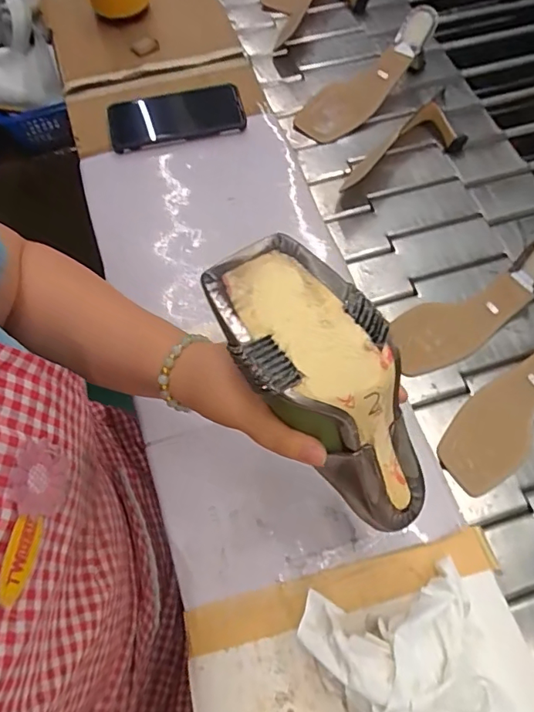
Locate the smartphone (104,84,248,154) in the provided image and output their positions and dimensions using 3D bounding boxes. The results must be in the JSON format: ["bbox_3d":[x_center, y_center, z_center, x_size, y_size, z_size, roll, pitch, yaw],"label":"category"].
[{"bbox_3d":[-0.113,-0.294,0.633,0.162,0.012,0.075,-12,74,1],"label":"smartphone"}]

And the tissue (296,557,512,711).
[{"bbox_3d":[0.097,0.221,0.363,0.131,0.053,0.120,-11,66,-5],"label":"tissue"}]

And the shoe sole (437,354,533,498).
[{"bbox_3d":[0.257,0.044,0.512,0.071,0.046,0.210,43,91,18],"label":"shoe sole"}]

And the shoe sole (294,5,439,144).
[{"bbox_3d":[0.135,-0.379,0.699,0.221,0.044,0.086,-40,67,13],"label":"shoe sole"}]

